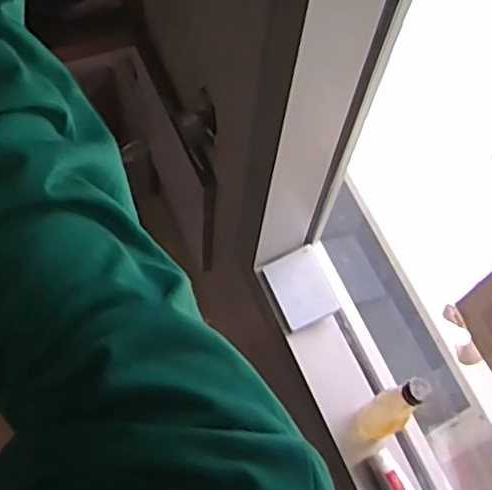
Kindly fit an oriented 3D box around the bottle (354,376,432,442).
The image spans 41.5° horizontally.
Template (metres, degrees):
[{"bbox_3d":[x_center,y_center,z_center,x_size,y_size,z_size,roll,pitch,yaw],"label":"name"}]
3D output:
[{"bbox_3d":[0.203,0.211,0.870,0.071,0.205,0.053,-38,71,-20],"label":"bottle"}]

